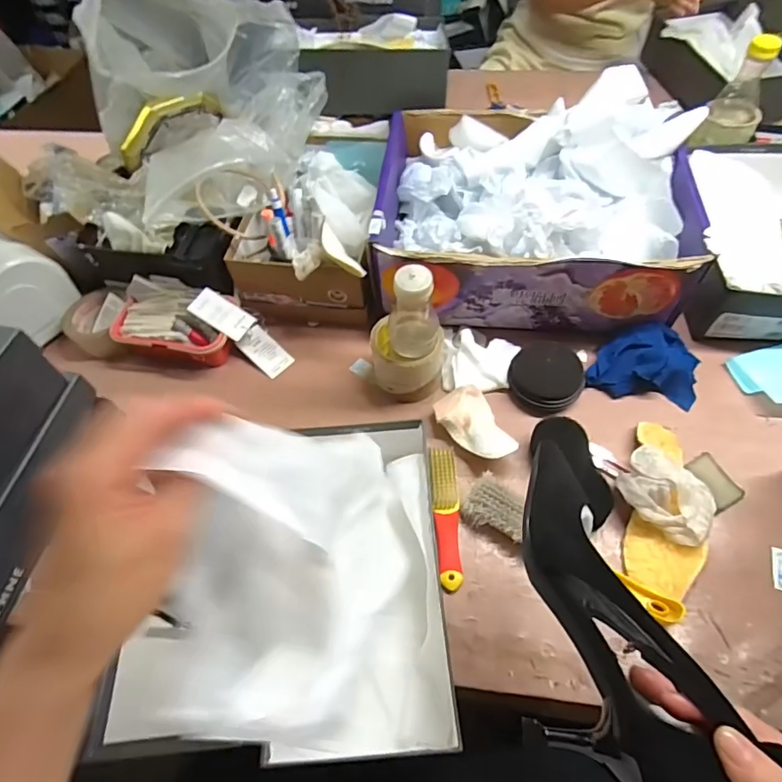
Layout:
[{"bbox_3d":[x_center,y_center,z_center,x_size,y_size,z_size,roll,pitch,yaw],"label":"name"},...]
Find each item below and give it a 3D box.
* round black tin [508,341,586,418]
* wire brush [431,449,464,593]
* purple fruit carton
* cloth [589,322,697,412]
[{"bbox_3d":[0.199,-0.017,0.648,0.090,0.030,0.094,-1,58,2],"label":"round black tin"},{"bbox_3d":[0.062,0.140,0.568,0.029,0.017,0.156,-2,58,2],"label":"wire brush"},{"bbox_3d":[0.191,-0.258,0.705,0.404,0.158,0.314,4,58,6],"label":"purple fruit carton"},{"bbox_3d":[0.329,-0.039,0.644,0.126,0.040,0.102,19,61,14],"label":"cloth"}]

